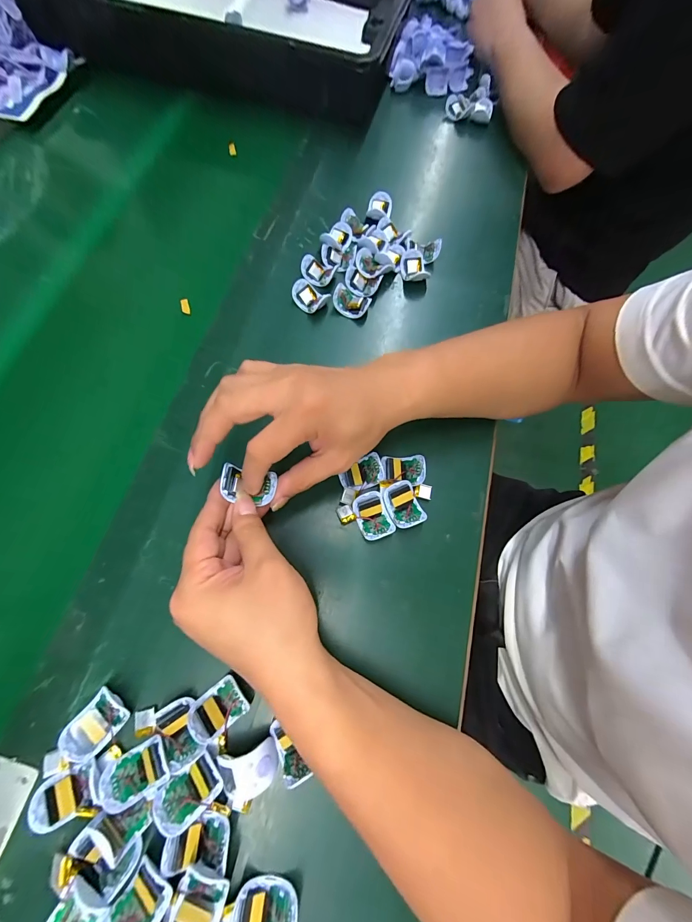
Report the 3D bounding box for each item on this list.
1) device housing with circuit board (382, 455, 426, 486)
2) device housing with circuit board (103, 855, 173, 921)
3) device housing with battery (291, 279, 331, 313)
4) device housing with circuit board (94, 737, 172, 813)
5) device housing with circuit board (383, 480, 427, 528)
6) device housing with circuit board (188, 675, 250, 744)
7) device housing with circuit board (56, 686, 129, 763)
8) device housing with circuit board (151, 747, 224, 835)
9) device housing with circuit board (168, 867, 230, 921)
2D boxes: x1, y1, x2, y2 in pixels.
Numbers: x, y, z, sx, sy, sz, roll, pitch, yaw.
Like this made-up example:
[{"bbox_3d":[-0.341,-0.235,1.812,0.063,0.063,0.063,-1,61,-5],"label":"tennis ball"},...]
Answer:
[{"bbox_3d":[0.056,0.008,0.331,0.040,0.021,0.028,5,71,-2],"label":"device housing with circuit board"},{"bbox_3d":[-0.131,0.283,0.210,0.030,0.011,0.041,33,72,8],"label":"device housing with circuit board"},{"bbox_3d":[-0.042,-0.190,0.396,0.030,0.022,0.038,-40,78,-15],"label":"device housing with battery"},{"bbox_3d":[-0.147,0.219,0.237,0.041,0.016,0.030,-25,74,-12],"label":"device housing with circuit board"},{"bbox_3d":[0.054,0.041,0.319,0.031,0.010,0.041,-21,74,-10],"label":"device housing with circuit board"},{"bbox_3d":[-0.096,0.187,0.255,0.038,0.012,0.030,-38,77,-15],"label":"device housing with circuit board"},{"bbox_3d":[-0.182,0.192,0.248,0.029,0.014,0.043,40,73,10],"label":"device housing with circuit board"},{"bbox_3d":[-0.108,0.229,0.235,0.031,0.016,0.042,43,74,11],"label":"device housing with circuit board"},{"bbox_3d":[-0.094,0.285,0.213,0.033,0.021,0.044,13,71,1],"label":"device housing with circuit board"}]

